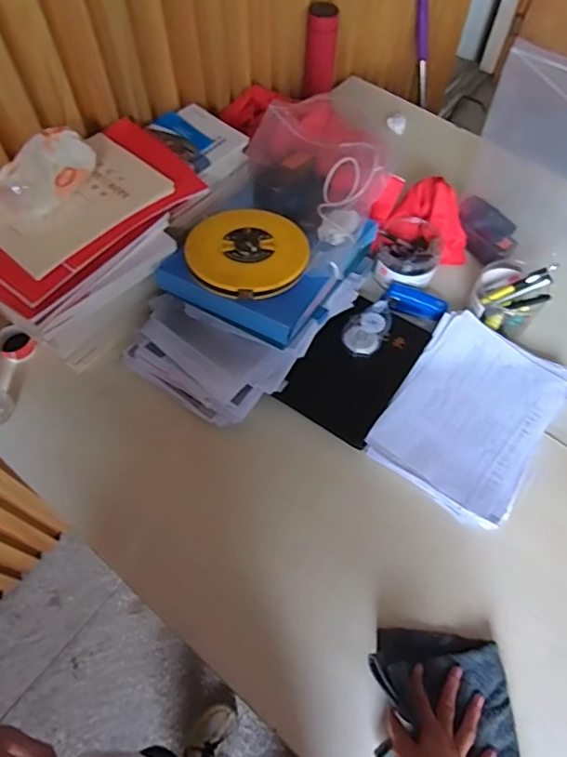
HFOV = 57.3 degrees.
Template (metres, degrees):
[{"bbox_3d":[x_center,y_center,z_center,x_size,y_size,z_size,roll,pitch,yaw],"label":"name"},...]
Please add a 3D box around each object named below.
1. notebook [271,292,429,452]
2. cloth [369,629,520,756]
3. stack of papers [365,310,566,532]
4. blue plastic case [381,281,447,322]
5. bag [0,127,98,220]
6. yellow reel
[{"bbox_3d":[0.120,-0.022,0.867,0.161,0.012,0.238,32,72,10],"label":"notebook"},{"bbox_3d":[0.197,0.409,0.621,0.170,0.062,0.200,-2,61,-1],"label":"cloth"},{"bbox_3d":[0.304,0.052,0.838,0.230,0.022,0.318,32,66,17],"label":"stack of papers"},{"bbox_3d":[0.243,-0.143,0.960,0.112,0.025,0.043,23,63,12],"label":"blue plastic case"},{"bbox_3d":[-0.319,-0.277,0.694,0.051,0.066,0.139,36,67,18],"label":"bag"},{"bbox_3d":[-0.055,-0.196,0.795,0.175,0.022,0.178,0,61,0],"label":"yellow reel"}]

